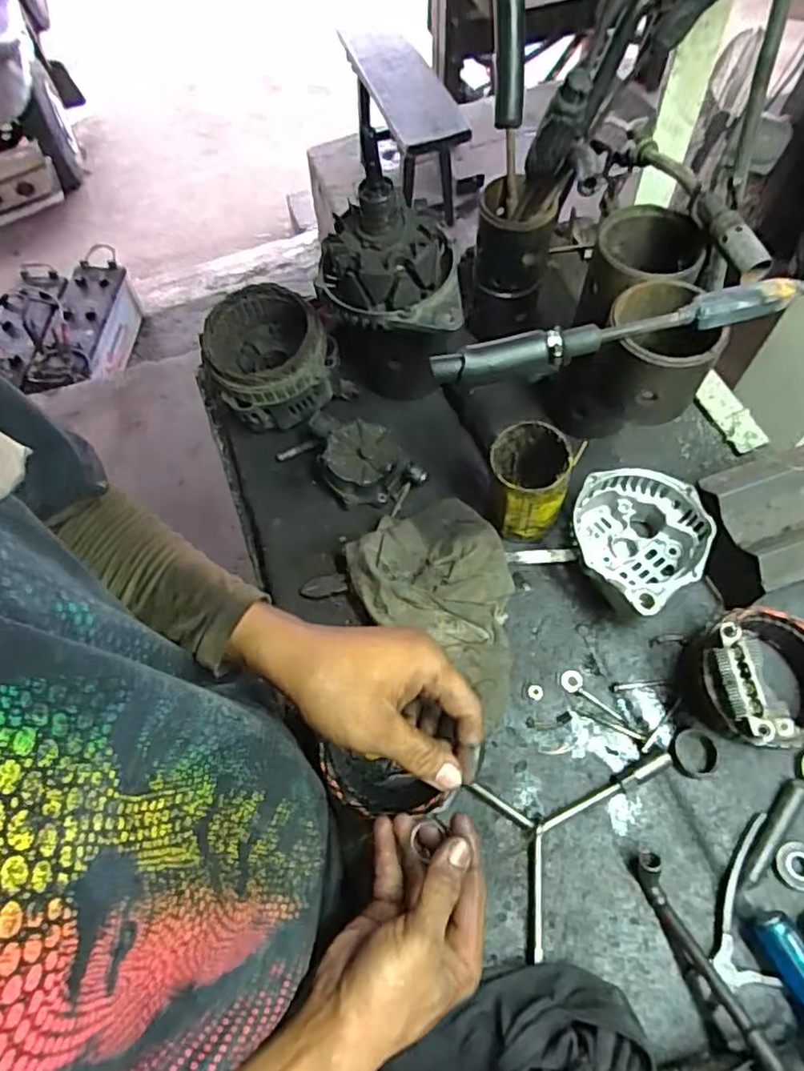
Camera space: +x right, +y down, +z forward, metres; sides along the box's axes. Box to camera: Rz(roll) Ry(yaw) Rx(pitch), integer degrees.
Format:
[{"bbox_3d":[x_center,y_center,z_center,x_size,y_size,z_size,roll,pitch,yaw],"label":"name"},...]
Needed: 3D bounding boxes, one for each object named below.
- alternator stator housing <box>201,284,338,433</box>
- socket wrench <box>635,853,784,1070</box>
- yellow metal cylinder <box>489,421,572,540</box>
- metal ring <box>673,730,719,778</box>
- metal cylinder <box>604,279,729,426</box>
[{"bbox_3d":[-0.151,-0.200,0.704,0.127,0.103,0.127,-1,63,2],"label":"alternator stator housing"},{"bbox_3d":[0.222,0.311,0.446,0.015,0.035,0.161,-21,42,-8],"label":"socket wrench"},{"bbox_3d":[0.124,-0.048,0.621,0.076,0.128,0.079,8,64,7],"label":"yellow metal cylinder"},{"bbox_3d":[0.254,0.189,0.536,0.037,0.013,0.039,-1,63,2],"label":"metal ring"},{"bbox_3d":[0.205,-0.147,0.503,0.085,0.077,0.093,18,65,11],"label":"metal cylinder"}]

